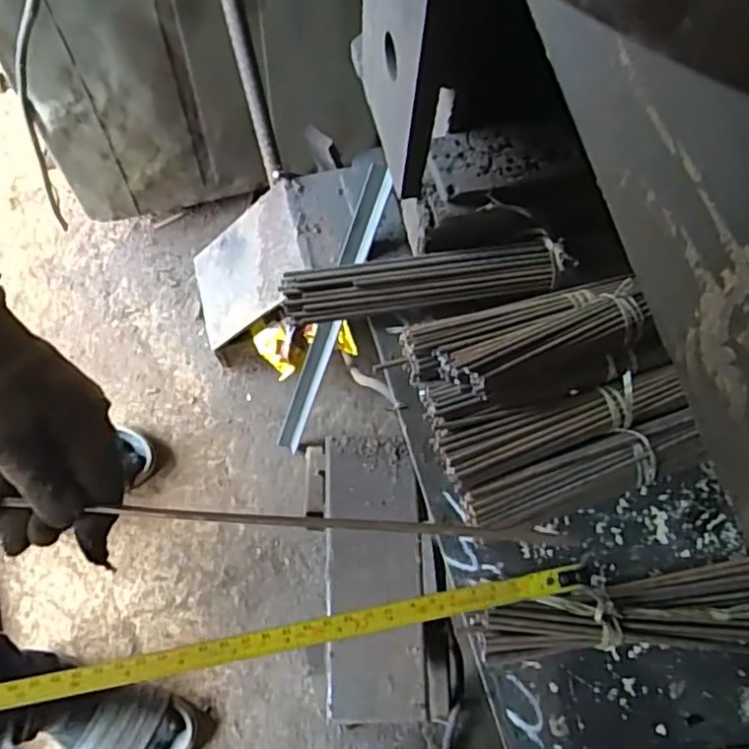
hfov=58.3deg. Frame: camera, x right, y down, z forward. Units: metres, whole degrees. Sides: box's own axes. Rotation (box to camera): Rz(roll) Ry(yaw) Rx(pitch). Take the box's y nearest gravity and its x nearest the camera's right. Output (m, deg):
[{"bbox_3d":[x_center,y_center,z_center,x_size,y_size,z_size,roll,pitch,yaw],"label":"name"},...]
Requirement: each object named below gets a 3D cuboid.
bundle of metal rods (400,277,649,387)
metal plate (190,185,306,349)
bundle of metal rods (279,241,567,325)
[{"bbox_3d":[0.138,-0.042,0.609,0.222,0.044,0.079,-17,72,-7],"label":"bundle of metal rods"},{"bbox_3d":[-0.181,-0.144,0.937,0.010,0.219,0.151,3,66,-48],"label":"metal plate"},{"bbox_3d":[0.051,-0.088,0.642,0.274,0.038,0.054,-10,71,-5],"label":"bundle of metal rods"}]

